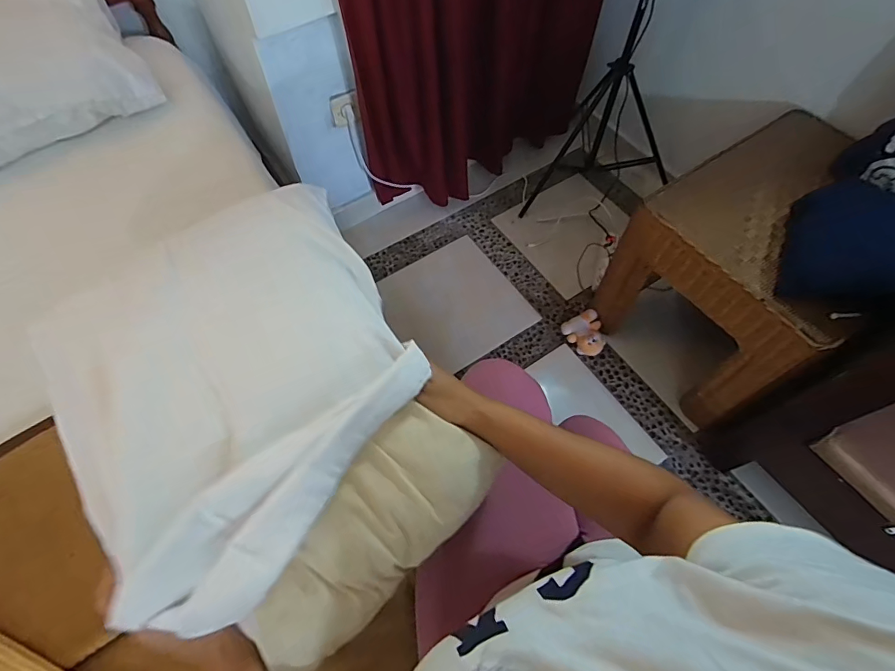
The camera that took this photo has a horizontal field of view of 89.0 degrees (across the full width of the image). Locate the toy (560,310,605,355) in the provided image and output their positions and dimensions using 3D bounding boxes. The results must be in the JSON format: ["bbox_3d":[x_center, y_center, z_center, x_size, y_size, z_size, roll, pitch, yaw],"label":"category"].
[{"bbox_3d":[0.387,-0.007,1.280,0.091,0.069,0.113,-22,64,-11],"label":"toy"}]

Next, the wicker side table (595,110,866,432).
[{"bbox_3d":[0.704,-0.135,1.082,0.456,0.443,0.434,-28,65,-14],"label":"wicker side table"}]

